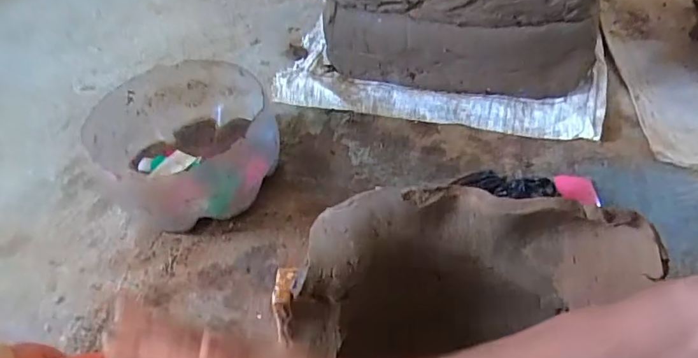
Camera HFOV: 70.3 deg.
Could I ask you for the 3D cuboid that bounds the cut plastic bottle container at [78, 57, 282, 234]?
[{"bbox_3d":[-0.224,-0.047,0.706,0.226,0.127,0.247,-3,47,3],"label":"cut plastic bottle container"}]

